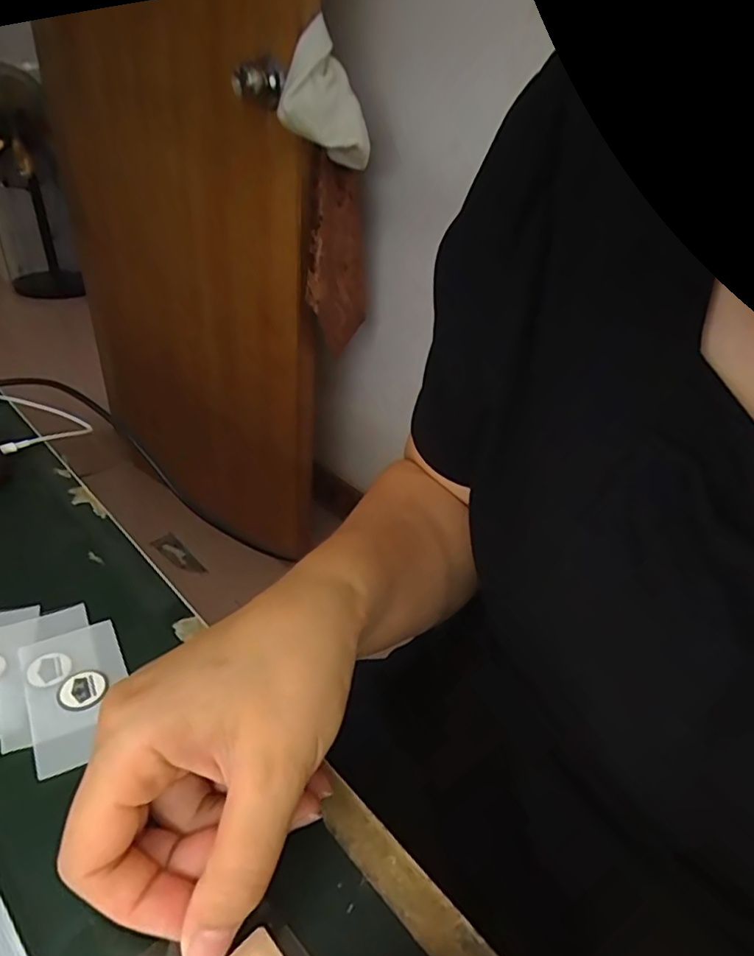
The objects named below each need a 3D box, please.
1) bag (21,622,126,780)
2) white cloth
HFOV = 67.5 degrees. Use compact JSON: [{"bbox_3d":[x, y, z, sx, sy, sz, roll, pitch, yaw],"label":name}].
[{"bbox_3d":[-0.134,0.094,0.253,0.041,0.004,0.070,-17,40,-29],"label":"bag"},{"bbox_3d":[-0.077,-0.566,0.868,0.053,0.181,0.130,4,54,53],"label":"white cloth"}]

